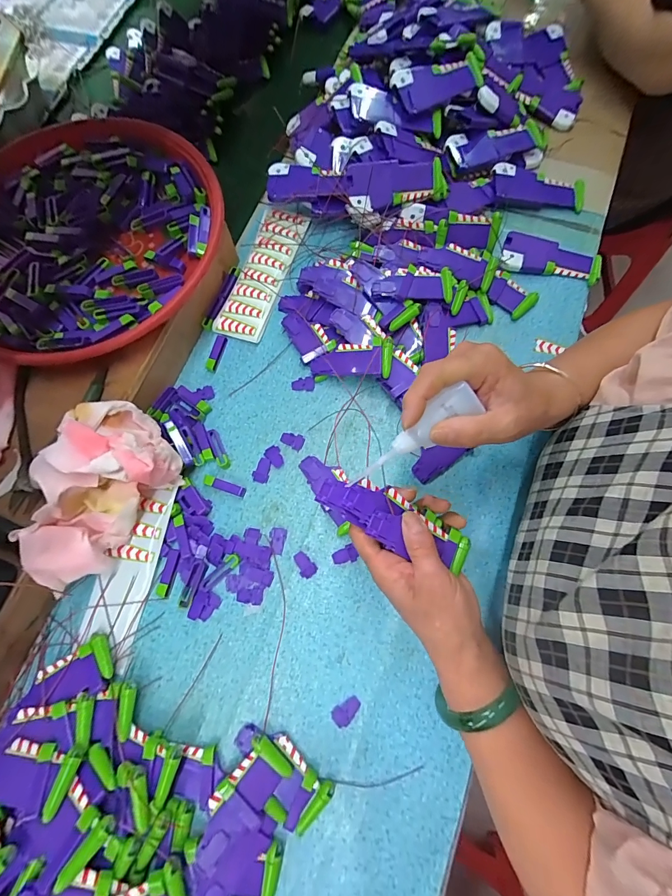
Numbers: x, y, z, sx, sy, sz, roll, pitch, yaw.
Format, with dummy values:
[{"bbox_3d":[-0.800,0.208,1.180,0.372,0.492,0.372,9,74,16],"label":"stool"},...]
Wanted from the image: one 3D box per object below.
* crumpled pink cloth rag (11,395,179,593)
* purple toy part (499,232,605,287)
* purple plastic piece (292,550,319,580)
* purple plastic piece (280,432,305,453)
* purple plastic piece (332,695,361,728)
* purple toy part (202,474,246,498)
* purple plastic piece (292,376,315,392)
[{"bbox_3d":[-0.225,0.036,0.340,0.099,0.069,0.158,38,79,12],"label":"crumpled pink cloth rag"},{"bbox_3d":[0.265,-0.233,0.458,0.120,0.011,0.052,14,75,6],"label":"purple toy part"},{"bbox_3d":[-0.032,0.117,0.377,0.017,0.005,0.026,-34,75,-7],"label":"purple plastic piece"},{"bbox_3d":[-0.048,-0.010,0.414,0.026,0.004,0.017,29,77,10],"label":"purple plastic piece"},{"bbox_3d":[0.009,0.238,0.340,0.017,0.004,0.027,42,80,13],"label":"purple plastic piece"},{"bbox_3d":[-0.118,0.040,0.398,0.045,0.007,0.011,21,76,-5],"label":"purple toy part"},{"bbox_3d":[-0.038,-0.075,0.432,0.026,0.005,0.017,7,74,4],"label":"purple plastic piece"}]

